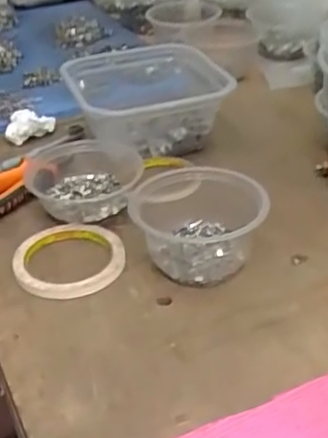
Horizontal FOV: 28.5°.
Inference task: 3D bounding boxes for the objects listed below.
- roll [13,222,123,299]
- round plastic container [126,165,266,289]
[{"bbox_3d":[-0.084,0.034,0.574,0.094,0.015,0.095,-2,34,1],"label":"roll"},{"bbox_3d":[0.032,0.002,0.572,0.108,0.060,0.119,-11,35,-12],"label":"round plastic container"}]

